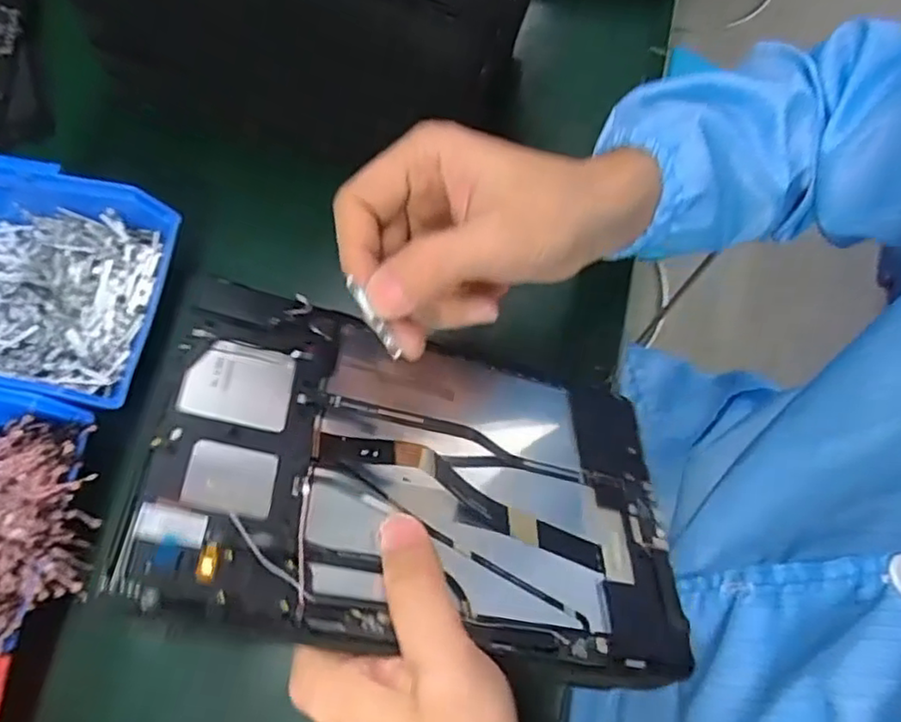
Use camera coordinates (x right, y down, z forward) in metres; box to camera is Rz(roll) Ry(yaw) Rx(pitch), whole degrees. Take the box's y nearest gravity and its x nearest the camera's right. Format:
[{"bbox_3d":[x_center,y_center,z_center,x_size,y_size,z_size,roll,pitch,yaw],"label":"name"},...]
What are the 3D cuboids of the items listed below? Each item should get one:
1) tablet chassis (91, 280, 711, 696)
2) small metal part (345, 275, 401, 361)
[{"bbox_3d":[-0.005,0.049,0.286,0.234,0.016,0.150,15,47,-20],"label":"tablet chassis"},{"bbox_3d":[-0.029,-0.016,0.255,0.005,0.005,0.036,-36,111,-11],"label":"small metal part"}]

